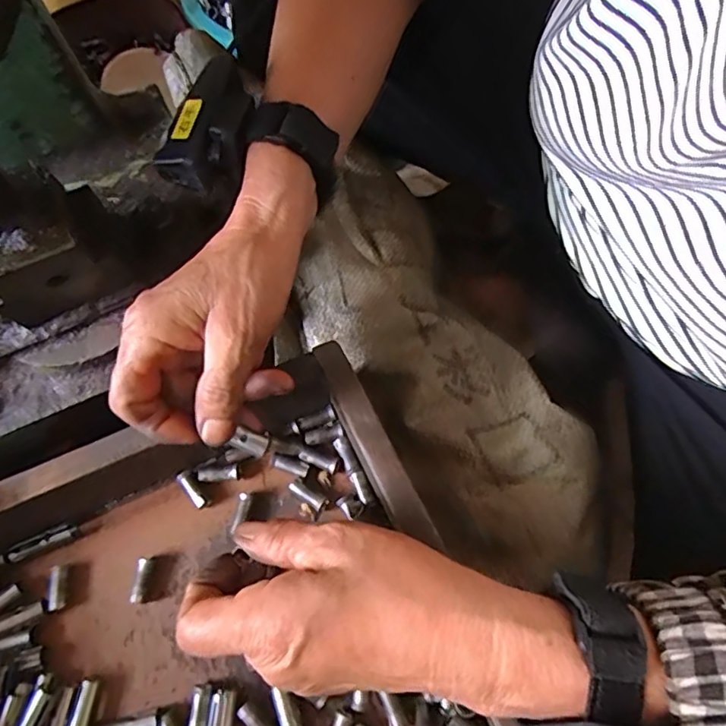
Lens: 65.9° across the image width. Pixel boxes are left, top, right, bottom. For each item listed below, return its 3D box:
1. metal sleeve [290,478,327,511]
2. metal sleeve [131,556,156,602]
[{"bbox_3d":[-0.033,0.081,0.344,0.024,0.009,0.010,35,72,15],"label":"metal sleeve"},{"bbox_3d":[-0.129,0.127,0.328,0.008,0.012,0.025,8,67,5],"label":"metal sleeve"}]

